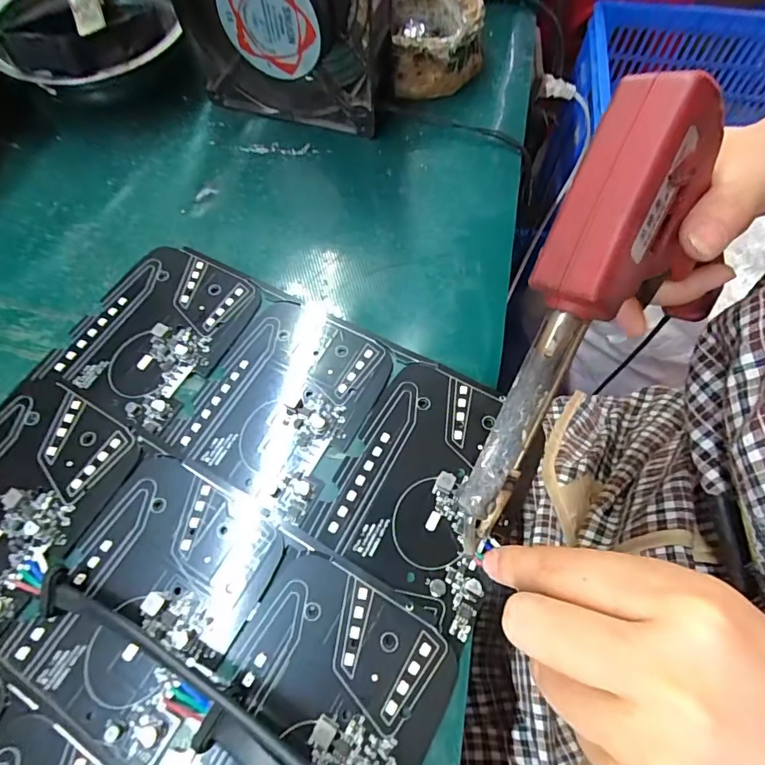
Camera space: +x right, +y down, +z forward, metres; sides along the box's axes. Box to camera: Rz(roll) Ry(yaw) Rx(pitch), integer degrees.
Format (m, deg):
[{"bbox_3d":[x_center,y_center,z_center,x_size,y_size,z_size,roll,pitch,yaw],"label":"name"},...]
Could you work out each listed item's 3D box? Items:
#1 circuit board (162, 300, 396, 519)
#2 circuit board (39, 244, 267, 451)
[{"bbox_3d":[-0.047,0.006,0.226,0.073,0.004,0.096,27,66,12],"label":"circuit board"},{"bbox_3d":[-0.117,-0.029,0.241,0.075,0.004,0.097,23,65,10],"label":"circuit board"}]

